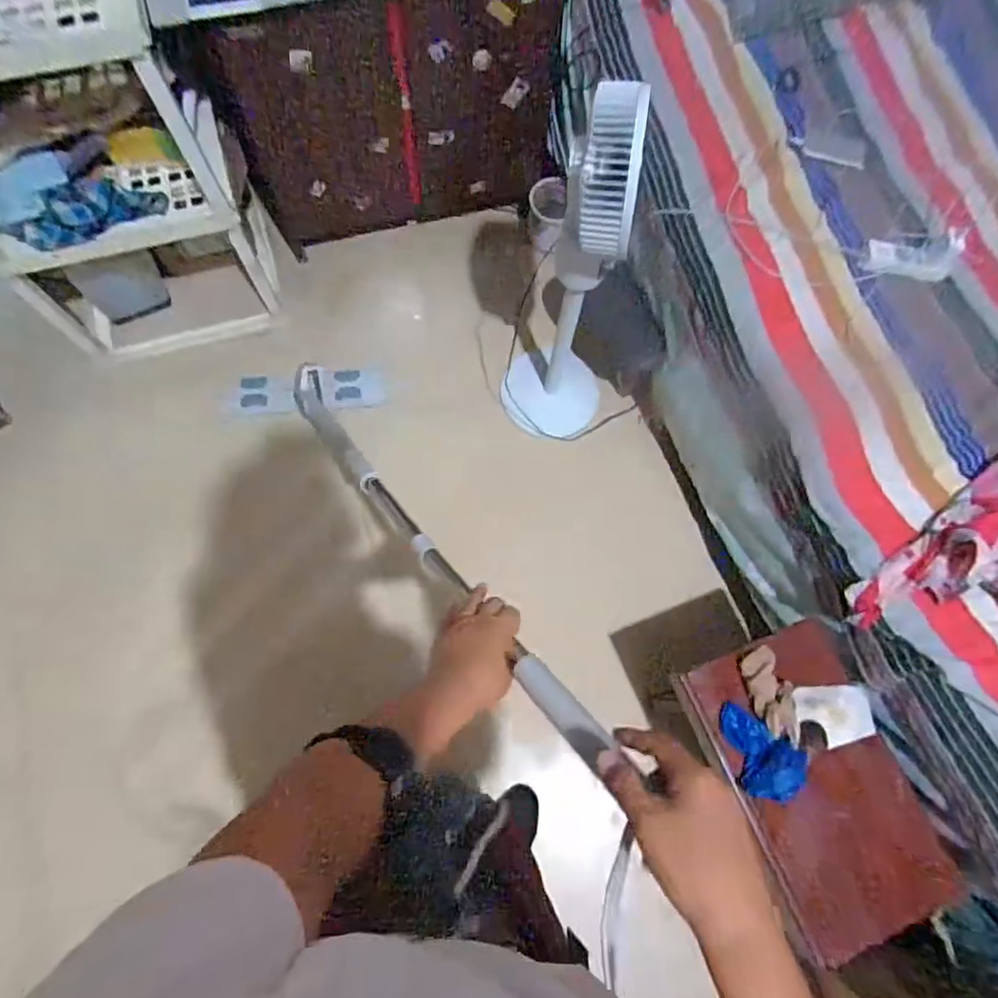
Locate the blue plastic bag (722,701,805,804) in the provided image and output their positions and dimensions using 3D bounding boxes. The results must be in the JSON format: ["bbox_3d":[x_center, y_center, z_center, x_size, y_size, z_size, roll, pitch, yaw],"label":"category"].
[{"bbox_3d":[0.418,0.417,0.930,0.153,0.018,0.100,33,73,8],"label":"blue plastic bag"}]

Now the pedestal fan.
[{"bbox_3d":[0.157,-0.379,1.150,0.195,0.827,0.207,24,72,6],"label":"pedestal fan"}]

